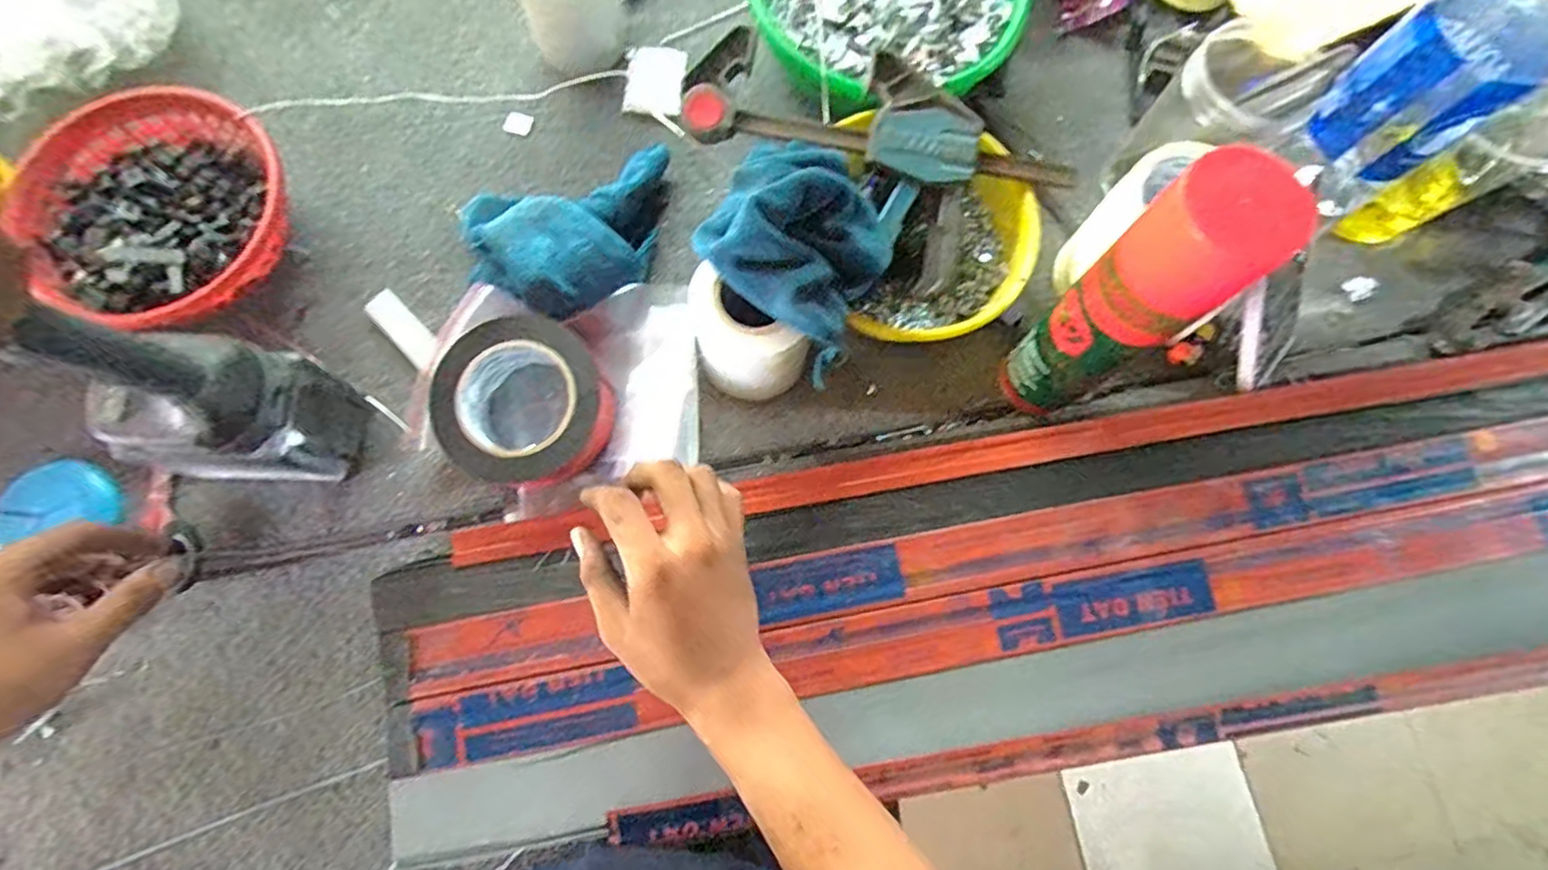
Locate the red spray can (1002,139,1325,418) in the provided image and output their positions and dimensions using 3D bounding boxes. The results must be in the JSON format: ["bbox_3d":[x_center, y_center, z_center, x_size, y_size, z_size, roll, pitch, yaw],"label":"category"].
[{"bbox_3d":[0.221,-0.081,0.416,0.065,0.236,0.065,0,74,-2],"label":"red spray can"}]

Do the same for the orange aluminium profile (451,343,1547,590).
[{"bbox_3d":[0.302,0.000,0.505,1.062,0.014,0.042,-10,78,-4],"label":"orange aluminium profile"}]

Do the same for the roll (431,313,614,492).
[{"bbox_3d":[-0.183,-0.023,0.480,0.114,0.061,0.118,0,77,-2],"label":"roll"}]

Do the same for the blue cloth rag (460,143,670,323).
[{"bbox_3d":[-0.146,-0.166,0.519,0.177,0.052,0.114,-32,80,-8],"label":"blue cloth rag"}]

